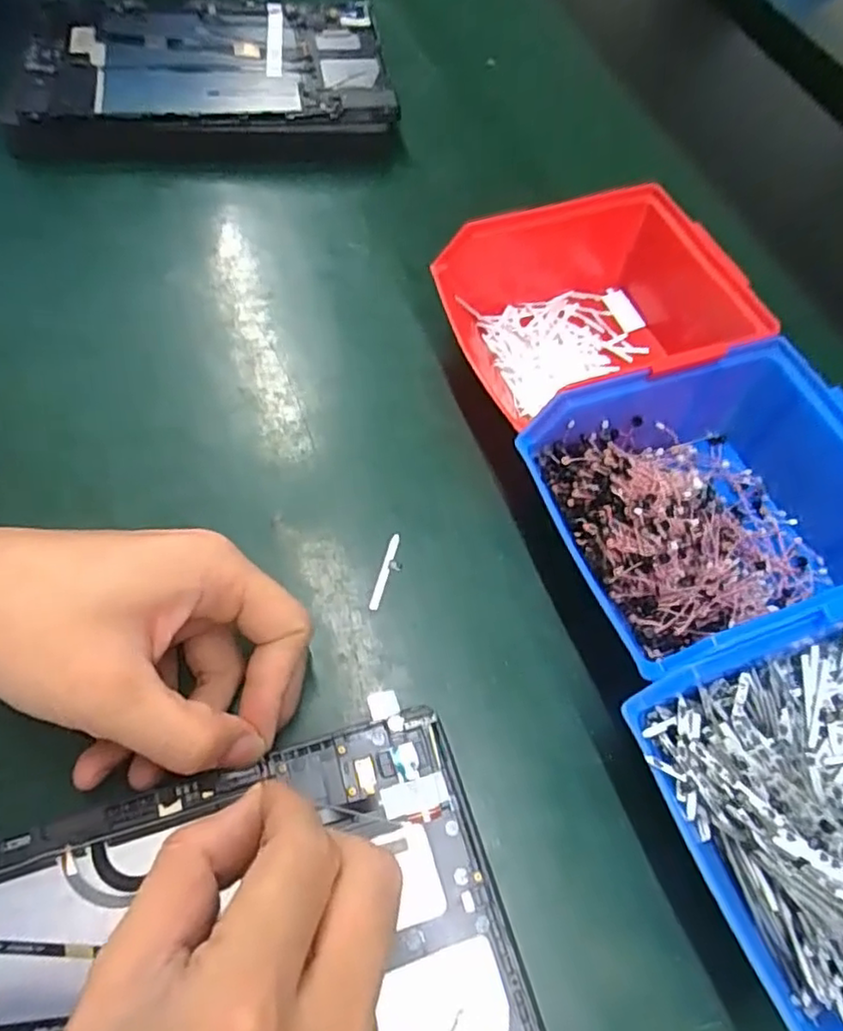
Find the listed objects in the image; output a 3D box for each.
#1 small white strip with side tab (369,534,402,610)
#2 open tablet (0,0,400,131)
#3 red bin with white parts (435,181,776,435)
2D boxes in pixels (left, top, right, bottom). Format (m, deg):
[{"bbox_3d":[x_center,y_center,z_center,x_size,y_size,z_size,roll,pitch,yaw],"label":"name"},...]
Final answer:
[{"bbox_3d":[-0.014,0.025,0.297,0.008,0.004,0.039,16,60,3],"label":"small white strip with side tab"},{"bbox_3d":[-0.151,-0.314,0.462,0.247,0.034,0.140,-3,61,-9],"label":"open tablet"},{"bbox_3d":[0.091,-0.102,0.345,0.139,0.065,0.125,-17,63,-14],"label":"red bin with white parts"}]

